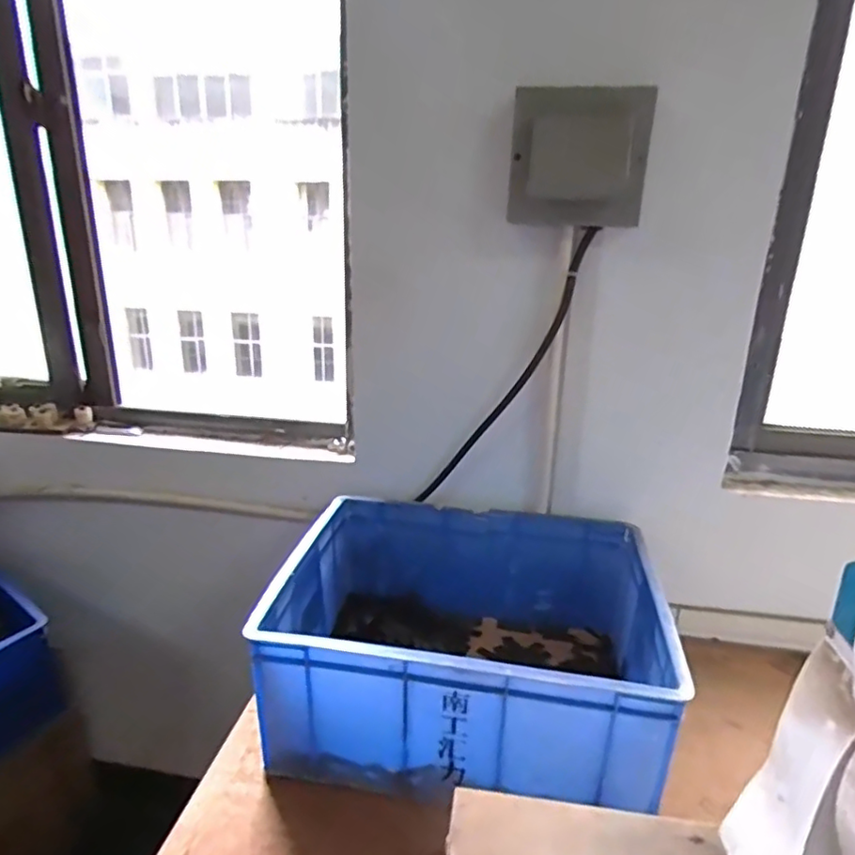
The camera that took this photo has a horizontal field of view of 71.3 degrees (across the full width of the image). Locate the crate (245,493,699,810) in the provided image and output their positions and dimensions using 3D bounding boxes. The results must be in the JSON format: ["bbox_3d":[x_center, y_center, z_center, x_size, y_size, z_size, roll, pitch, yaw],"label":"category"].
[{"bbox_3d":[0.063,0.315,0.917,0.525,0.219,0.406,4,19,9],"label":"crate"}]

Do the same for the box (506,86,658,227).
[{"bbox_3d":[0.215,-0.377,0.844,0.190,0.167,0.044,3,19,6],"label":"box"}]

